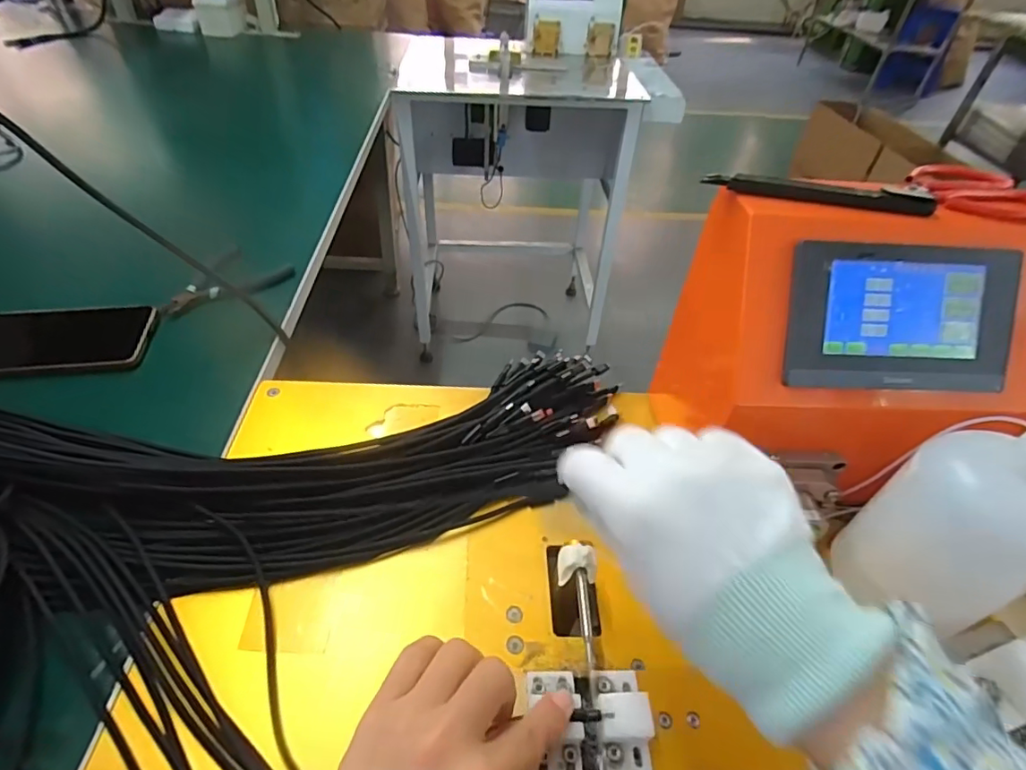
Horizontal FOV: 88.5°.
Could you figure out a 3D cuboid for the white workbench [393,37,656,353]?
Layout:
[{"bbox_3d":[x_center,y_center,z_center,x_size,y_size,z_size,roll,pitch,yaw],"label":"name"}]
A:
[{"bbox_3d":[-0.008,-0.506,1.485,0.539,0.719,0.443,3,45,-2],"label":"white workbench"}]

